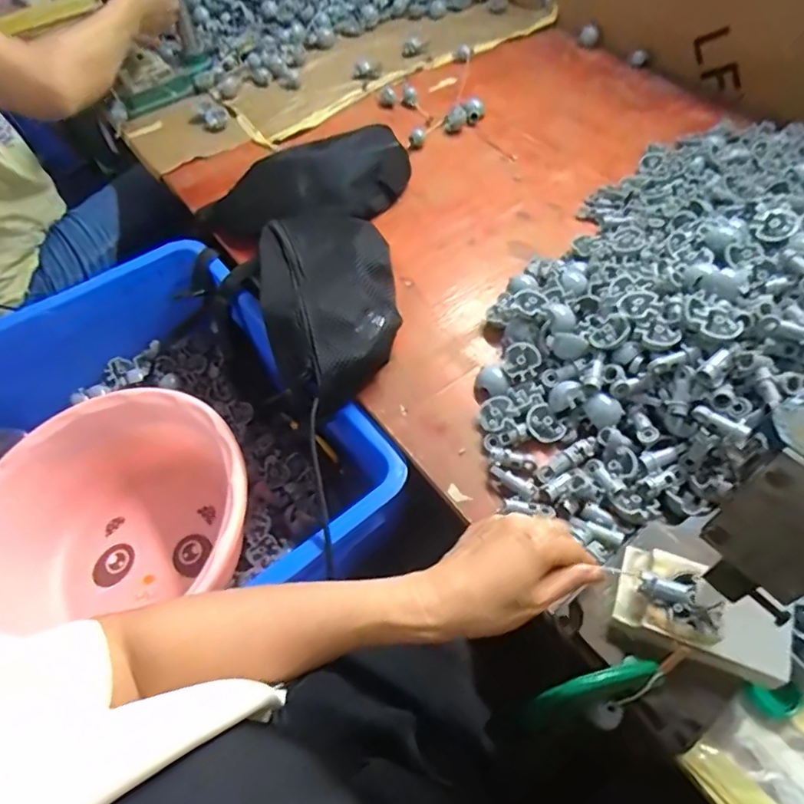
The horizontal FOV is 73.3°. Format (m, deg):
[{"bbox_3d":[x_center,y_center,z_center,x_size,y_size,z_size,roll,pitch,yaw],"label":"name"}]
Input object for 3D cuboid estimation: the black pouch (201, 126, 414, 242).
[{"bbox_3d":[-0.112,-0.285,0.717,0.297,0.077,0.118,-24,54,-14],"label":"black pouch"}]

